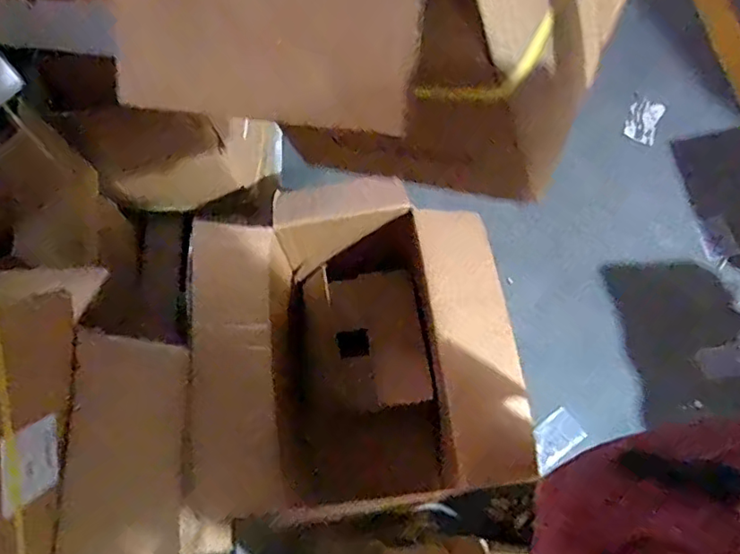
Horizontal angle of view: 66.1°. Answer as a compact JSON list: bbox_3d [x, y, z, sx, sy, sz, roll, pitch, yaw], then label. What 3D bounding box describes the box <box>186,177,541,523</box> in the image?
[{"bbox_3d":[-0.025,0.150,1.153,0.586,0.393,0.547,-8,67,0],"label":"box"}]

